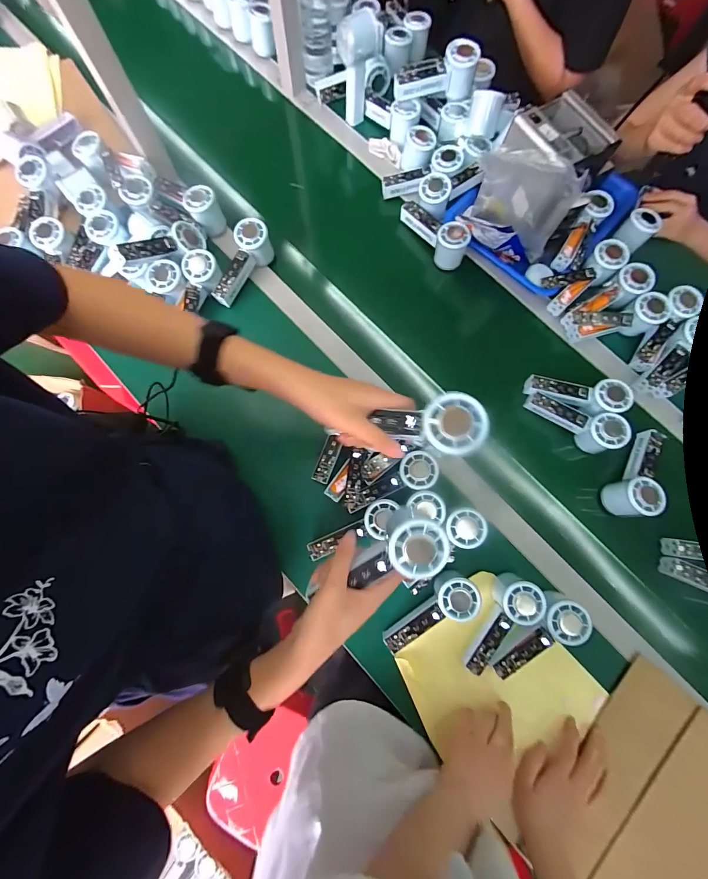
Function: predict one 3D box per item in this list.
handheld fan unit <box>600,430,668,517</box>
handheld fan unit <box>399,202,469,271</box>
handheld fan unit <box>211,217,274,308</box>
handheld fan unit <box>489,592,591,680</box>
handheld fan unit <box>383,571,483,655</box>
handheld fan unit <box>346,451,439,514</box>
[{"bbox_3d":[0.459,0.052,0.533,0.049,0.063,0.148,21,80,3],"label":"handheld fan unit"},{"bbox_3d":[0.153,-0.394,0.619,0.054,0.060,0.154,-30,81,-6],"label":"handheld fan unit"},{"bbox_3d":[-0.201,-0.314,0.597,0.051,0.054,0.151,31,96,5],"label":"handheld fan unit"},{"bbox_3d":[0.257,0.278,0.476,0.149,0.054,0.062,-28,81,-6],"label":"handheld fan unit"},{"bbox_3d":[0.114,0.259,0.477,0.146,0.049,0.055,-42,82,-8],"label":"handheld fan unit"},{"bbox_3d":[0.059,0.072,0.504,0.148,0.026,0.054,-30,81,-6],"label":"handheld fan unit"}]

